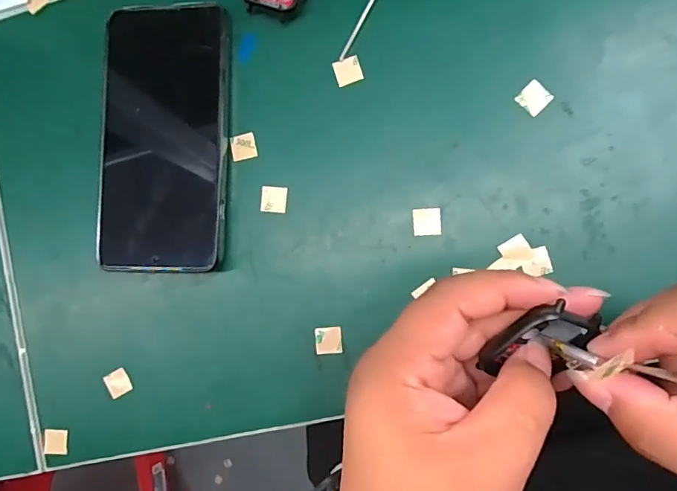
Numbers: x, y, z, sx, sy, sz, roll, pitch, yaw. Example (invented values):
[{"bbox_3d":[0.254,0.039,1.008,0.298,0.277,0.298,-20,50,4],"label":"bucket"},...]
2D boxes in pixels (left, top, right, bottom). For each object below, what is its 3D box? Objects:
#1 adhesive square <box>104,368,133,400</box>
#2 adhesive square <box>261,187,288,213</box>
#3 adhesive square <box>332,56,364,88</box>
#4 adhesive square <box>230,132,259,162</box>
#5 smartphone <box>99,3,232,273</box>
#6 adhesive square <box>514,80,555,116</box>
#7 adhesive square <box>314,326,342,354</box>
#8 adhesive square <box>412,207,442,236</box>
[{"bbox_3d":[-0.138,0.087,0.302,0.015,0.004,0.015,-32,85,6],"label":"adhesive square"},{"bbox_3d":[-0.039,-0.028,0.290,0.016,0.004,0.015,4,90,8],"label":"adhesive square"},{"bbox_3d":[0.006,-0.104,0.286,0.016,0.004,0.015,-17,87,8],"label":"adhesive square"},{"bbox_3d":[-0.058,-0.060,0.292,0.015,0.004,0.015,-13,87,8],"label":"adhesive square"},{"bbox_3d":[-0.105,-0.065,0.293,0.077,0.017,0.159,1,89,8],"label":"smartphone"},{"bbox_3d":[0.110,-0.083,0.269,0.016,0.004,0.016,45,95,7],"label":"adhesive square"},{"bbox_3d":[-0.006,0.056,0.281,0.016,0.004,0.016,-7,88,8],"label":"adhesive square"},{"bbox_3d":[0.051,-0.014,0.275,0.016,0.004,0.015,-4,88,8],"label":"adhesive square"}]

